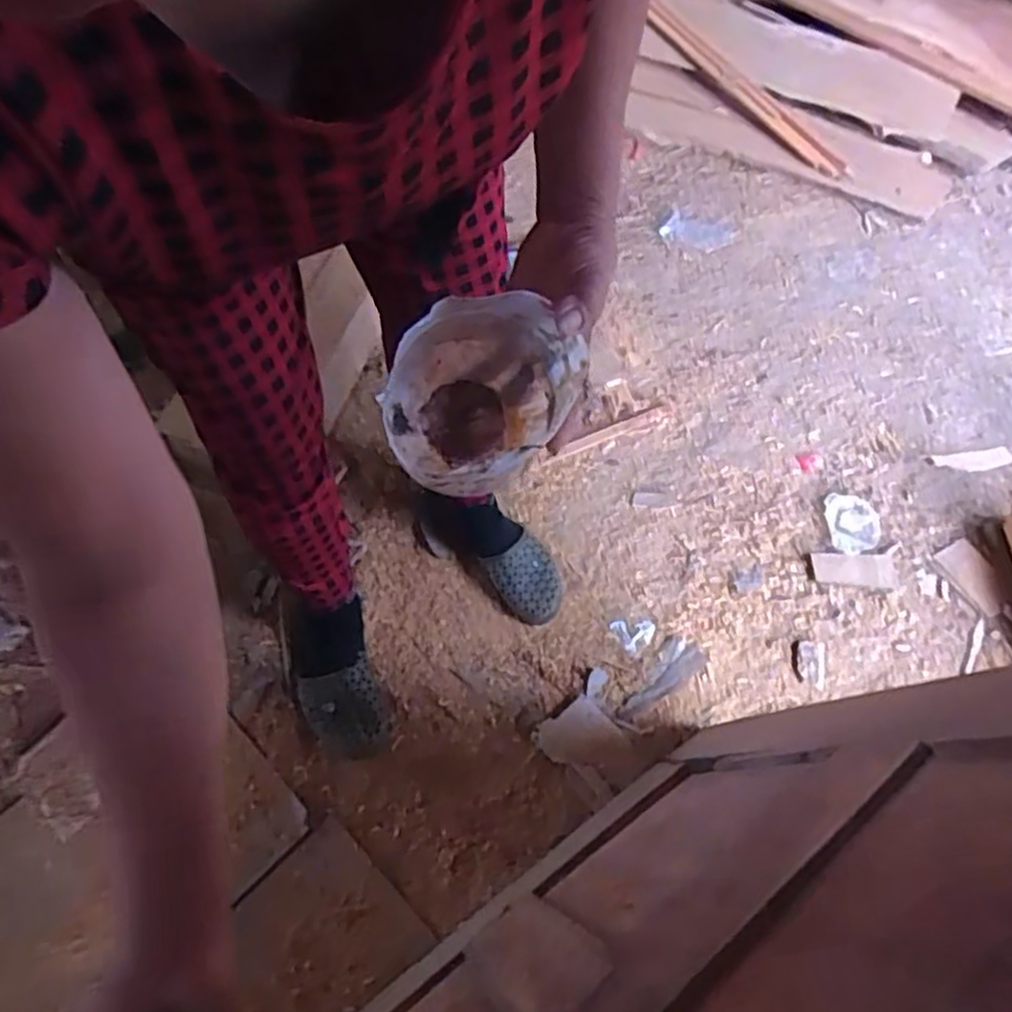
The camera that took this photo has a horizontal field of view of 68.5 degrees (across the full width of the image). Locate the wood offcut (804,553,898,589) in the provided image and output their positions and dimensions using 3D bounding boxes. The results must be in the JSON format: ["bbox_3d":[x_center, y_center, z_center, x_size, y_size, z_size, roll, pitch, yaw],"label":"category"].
[{"bbox_3d":[0.485,0.091,1.045,0.122,0.009,0.053,0,55,-1],"label":"wood offcut"}]

